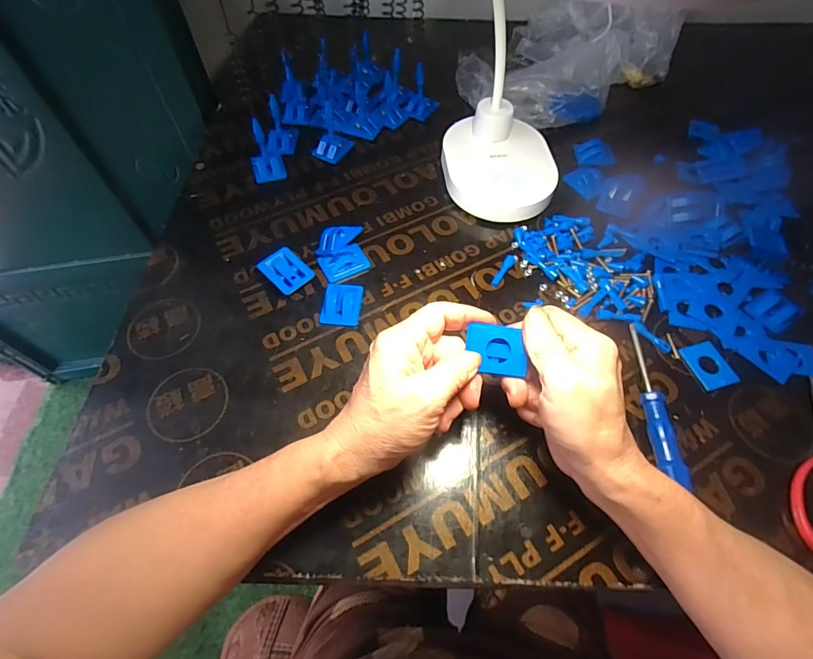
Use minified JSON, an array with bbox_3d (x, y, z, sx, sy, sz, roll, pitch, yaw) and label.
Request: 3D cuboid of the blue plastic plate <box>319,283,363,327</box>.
[{"bbox_3d":[-0.059,-0.026,0.385,0.034,0.014,0.045,4,59,3],"label":"blue plastic plate"}]

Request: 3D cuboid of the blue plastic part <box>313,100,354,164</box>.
[{"bbox_3d":[-0.087,-0.224,0.486,0.029,0.045,0.042,31,64,17],"label":"blue plastic part"}]

